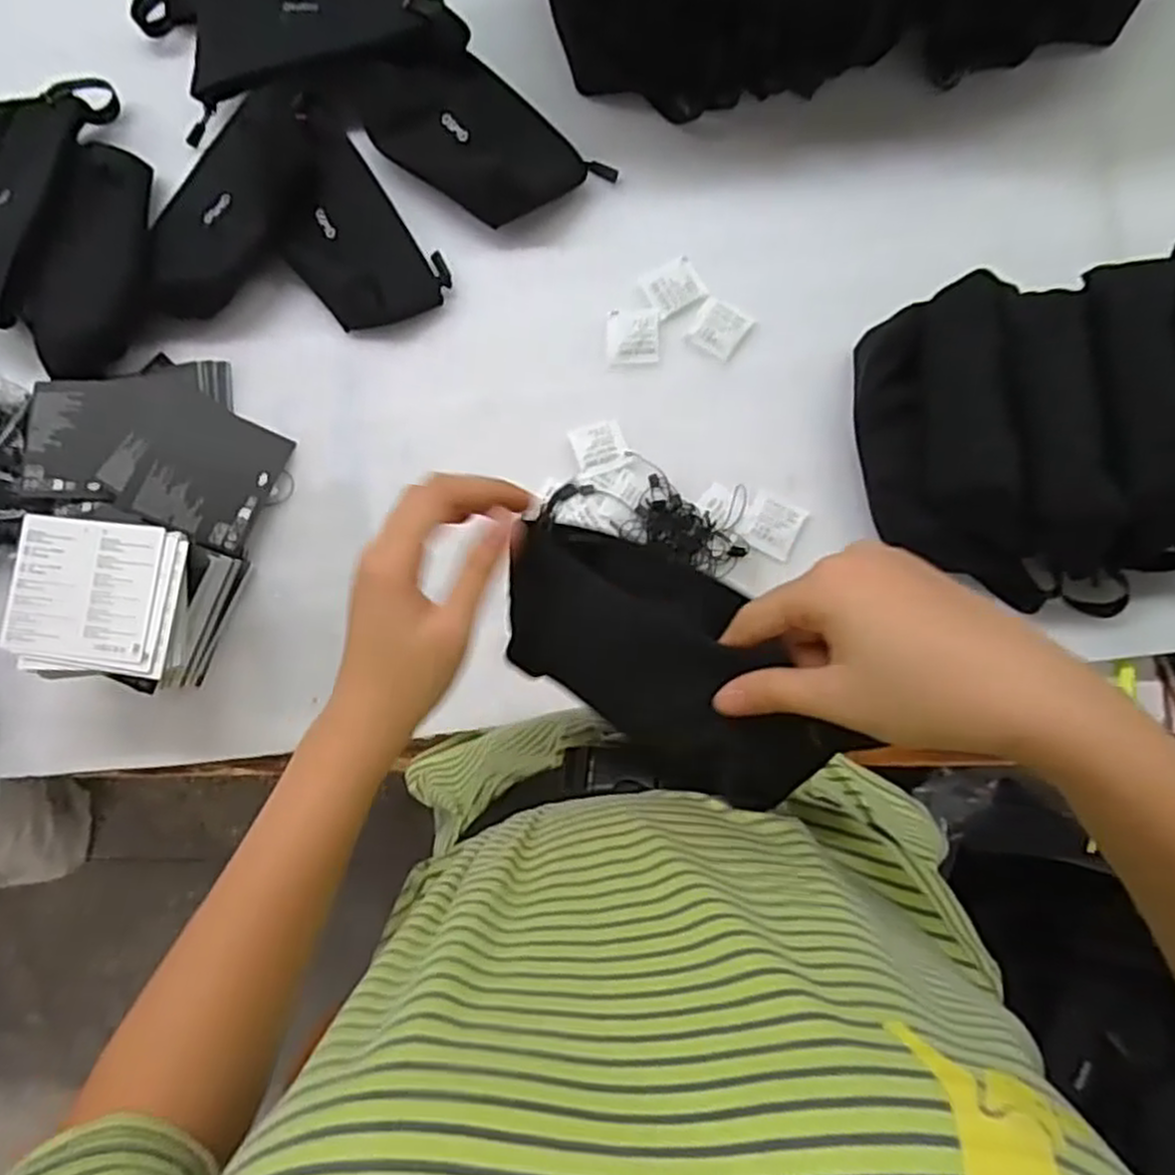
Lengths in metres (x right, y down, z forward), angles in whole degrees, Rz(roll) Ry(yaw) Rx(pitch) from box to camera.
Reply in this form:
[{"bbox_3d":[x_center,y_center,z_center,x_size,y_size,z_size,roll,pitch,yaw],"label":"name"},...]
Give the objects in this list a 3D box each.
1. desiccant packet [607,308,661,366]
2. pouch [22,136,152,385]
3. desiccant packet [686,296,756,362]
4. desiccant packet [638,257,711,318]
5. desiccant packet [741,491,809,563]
[{"bbox_3d":[0.035,-0.190,0.582,0.039,0.004,0.041,1,84,5],"label":"desiccant packet"},{"bbox_3d":[-0.383,-0.258,0.602,0.081,0.031,0.187,9,85,6],"label":"pouch"},{"bbox_3d":[0.098,-0.193,0.574,0.039,0.004,0.038,33,88,7],"label":"desiccant packet"},{"bbox_3d":[0.066,-0.228,0.582,0.041,0.004,0.039,-29,83,1],"label":"desiccant packet"},{"bbox_3d":[0.132,-0.044,0.549,0.037,0.010,0.042,27,87,7],"label":"desiccant packet"}]

